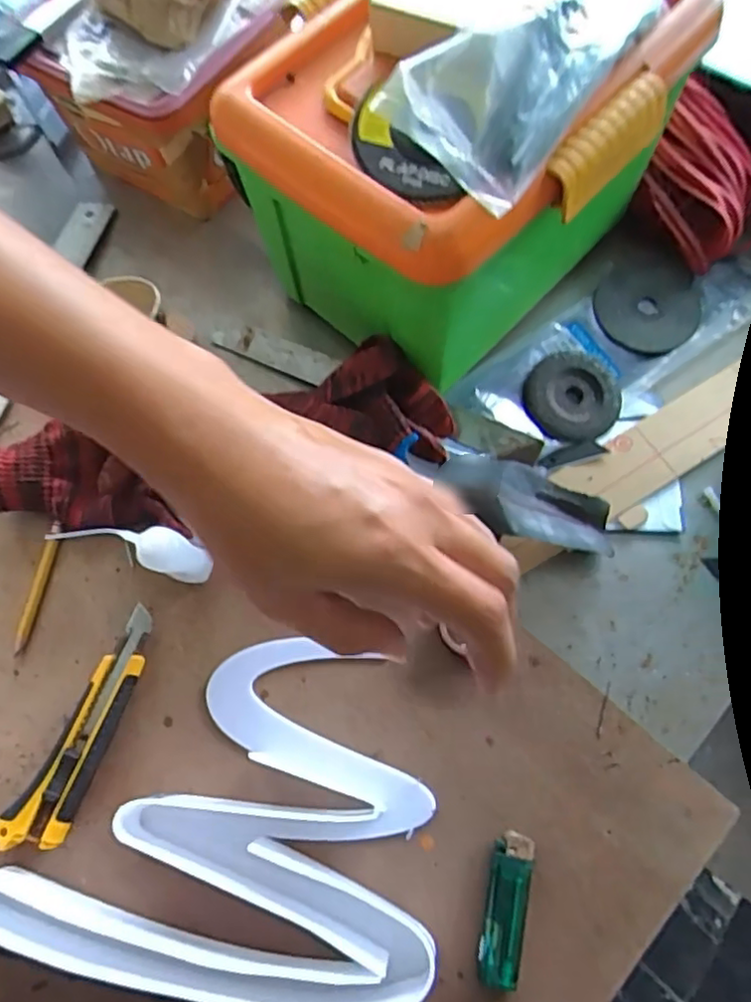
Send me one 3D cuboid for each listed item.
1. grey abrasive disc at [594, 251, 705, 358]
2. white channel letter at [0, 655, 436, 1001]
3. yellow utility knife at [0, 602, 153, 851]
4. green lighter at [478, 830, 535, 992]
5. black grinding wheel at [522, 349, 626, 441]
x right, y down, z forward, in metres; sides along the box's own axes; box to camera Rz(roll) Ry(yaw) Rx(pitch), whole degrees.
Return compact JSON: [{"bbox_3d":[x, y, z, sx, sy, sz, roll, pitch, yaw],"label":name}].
[{"bbox_3d":[0.232,-0.169,0.554,0.090,0.010,0.093,-4,68,10],"label":"grey abrasive disc"},{"bbox_3d":[-0.104,0.196,0.406,0.277,0.042,0.193,0,71,5],"label":"white channel letter"},{"bbox_3d":[-0.195,0.152,0.439,0.041,0.020,0.160,16,73,10],"label":"yellow utility knife"},{"bbox_3d":[0.079,0.245,0.388,0.025,0.011,0.081,11,72,9],"label":"green lighter"},{"bbox_3d":[0.159,-0.085,0.518,0.075,0.012,0.077,19,74,11],"label":"black grinding wheel"}]

